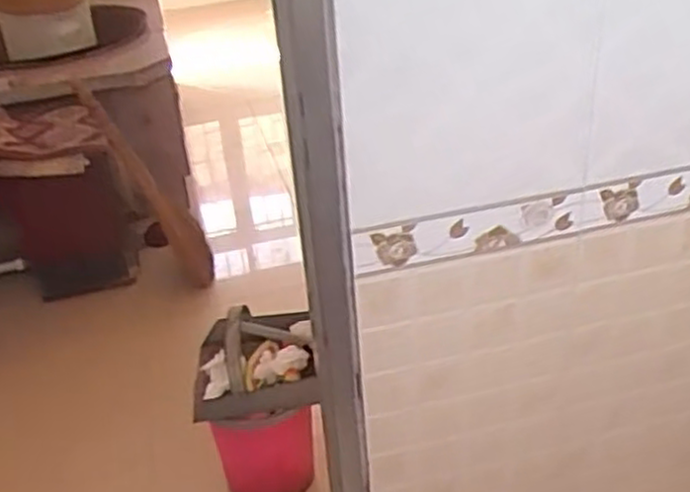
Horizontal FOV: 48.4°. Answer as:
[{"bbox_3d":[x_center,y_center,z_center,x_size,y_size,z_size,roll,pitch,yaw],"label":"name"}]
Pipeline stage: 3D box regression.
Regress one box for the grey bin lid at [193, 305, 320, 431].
[{"bbox_3d":[-0.199,0.251,1.658,0.270,0.185,0.220,-6,31,-1],"label":"grey bin lid"}]

